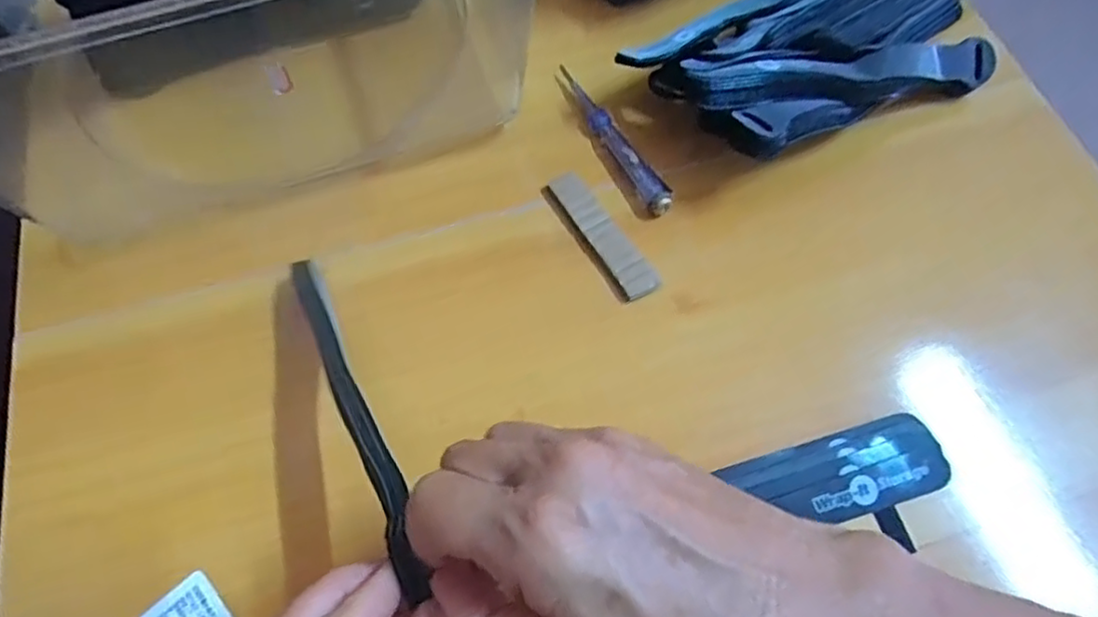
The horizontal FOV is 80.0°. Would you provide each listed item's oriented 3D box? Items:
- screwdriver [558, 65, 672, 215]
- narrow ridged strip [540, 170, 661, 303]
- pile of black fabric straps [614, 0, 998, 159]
[{"bbox_3d":[0.037,-0.103,0.384,0.015,0.010,0.120,-25,67,-11],"label":"screwdriver"},{"bbox_3d":[0.027,-0.042,0.358,0.022,0.009,0.086,-29,68,-13],"label":"narrow ridged strip"},{"bbox_3d":[0.181,-0.162,0.386,0.261,0.052,0.125,-34,69,-15],"label":"pile of black fabric straps"}]

